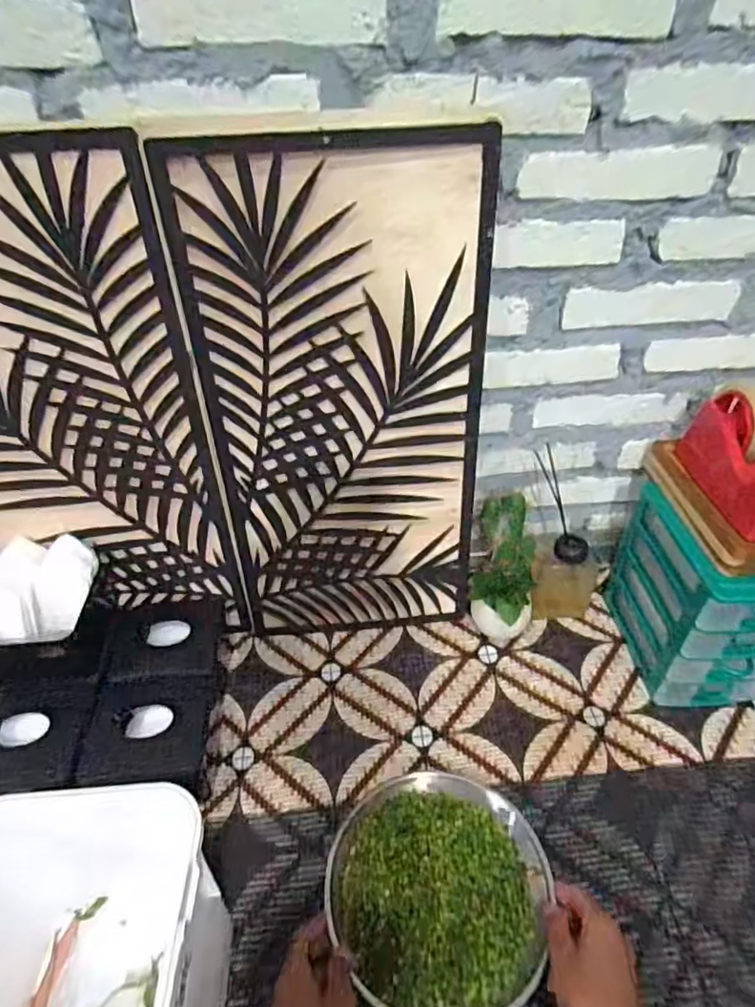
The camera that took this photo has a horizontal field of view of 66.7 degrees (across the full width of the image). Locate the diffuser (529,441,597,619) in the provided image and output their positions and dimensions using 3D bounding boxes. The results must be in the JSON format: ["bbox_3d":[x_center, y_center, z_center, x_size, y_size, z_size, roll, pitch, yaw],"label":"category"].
[{"bbox_3d":[0.251,0.053,0.771,0.102,0.232,0.065,13,43,16],"label":"diffuser"}]

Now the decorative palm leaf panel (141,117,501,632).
[{"bbox_3d":[-0.033,-0.073,0.646,0.294,0.578,0.013,-4,35,-3],"label":"decorative palm leaf panel"}]

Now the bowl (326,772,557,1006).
[{"bbox_3d":[0.054,0.353,0.536,0.199,0.051,0.201,-1,41,1],"label":"bowl"}]

